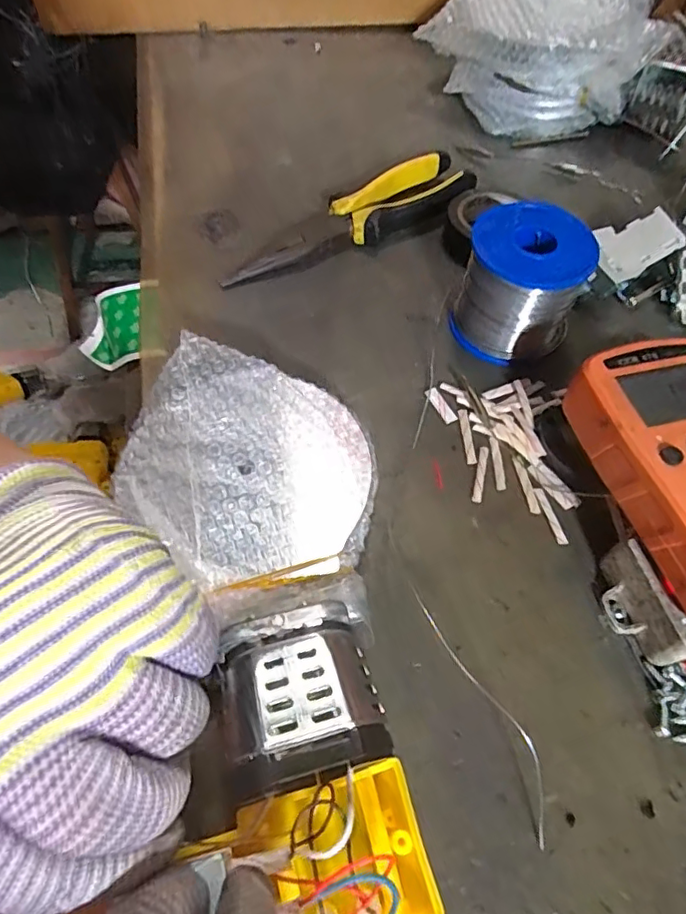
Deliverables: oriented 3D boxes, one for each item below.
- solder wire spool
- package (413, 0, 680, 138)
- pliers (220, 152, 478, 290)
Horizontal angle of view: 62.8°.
[{"bbox_3d":[0.100,-0.098,0.323,0.059,0.067,0.059,3,59,-1],"label":"solder wire spool"},{"bbox_3d":[0.159,-0.341,0.462,0.176,0.081,0.188,13,59,5],"label":"package"},{"bbox_3d":[0.005,-0.161,0.380,0.192,0.018,0.042,-28,64,-18],"label":"pliers"}]

